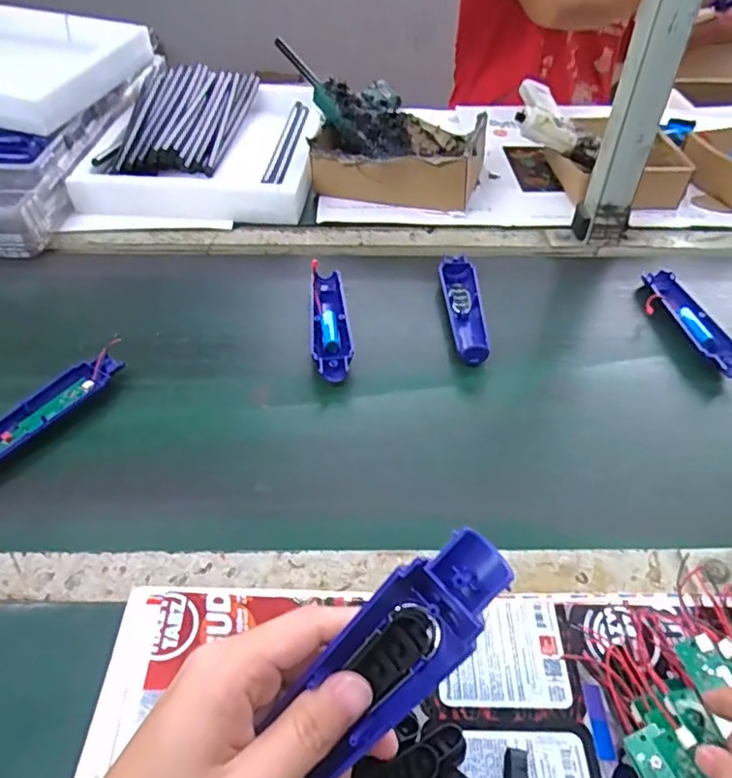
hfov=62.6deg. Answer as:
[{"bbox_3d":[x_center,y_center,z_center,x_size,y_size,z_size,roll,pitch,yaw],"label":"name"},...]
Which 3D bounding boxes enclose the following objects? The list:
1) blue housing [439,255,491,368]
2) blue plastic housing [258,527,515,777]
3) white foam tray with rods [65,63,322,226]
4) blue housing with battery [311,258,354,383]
[{"bbox_3d":[0.104,-0.086,0.636,0.037,0.022,0.163,0,44,-2],"label":"blue housing"},{"bbox_3d":[0.003,0.114,0.235,0.036,0.029,0.141,41,97,33],"label":"blue plastic housing"},{"bbox_3d":[-0.214,-0.368,0.872,0.291,0.063,0.410,3,44,1],"label":"white foam tray with rods"},{"bbox_3d":[-0.036,-0.072,0.616,0.038,0.015,0.178,-2,44,-4],"label":"blue housing with battery"}]

